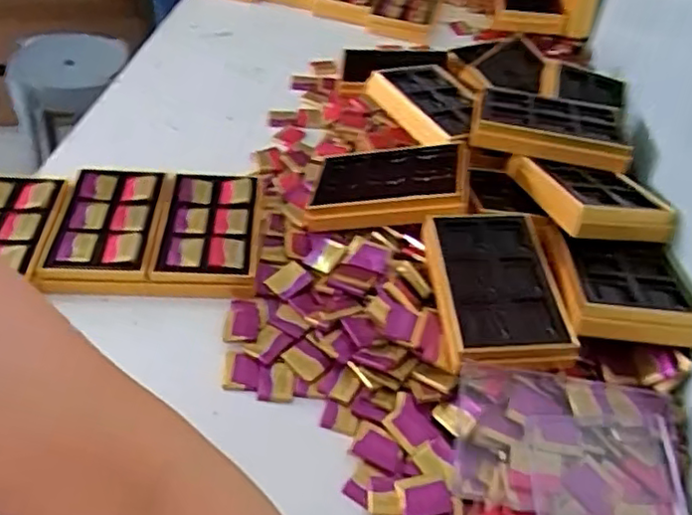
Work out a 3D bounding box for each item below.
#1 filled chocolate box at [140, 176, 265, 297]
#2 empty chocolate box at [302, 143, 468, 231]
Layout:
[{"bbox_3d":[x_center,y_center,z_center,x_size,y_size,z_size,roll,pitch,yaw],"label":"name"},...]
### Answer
[{"bbox_3d":[-0.149,-0.032,0.701,0.106,0.026,0.166,2,45,-6],"label":"filled chocolate box"},{"bbox_3d":[0.045,-0.080,0.701,0.168,0.028,0.110,-2,41,18],"label":"empty chocolate box"}]

